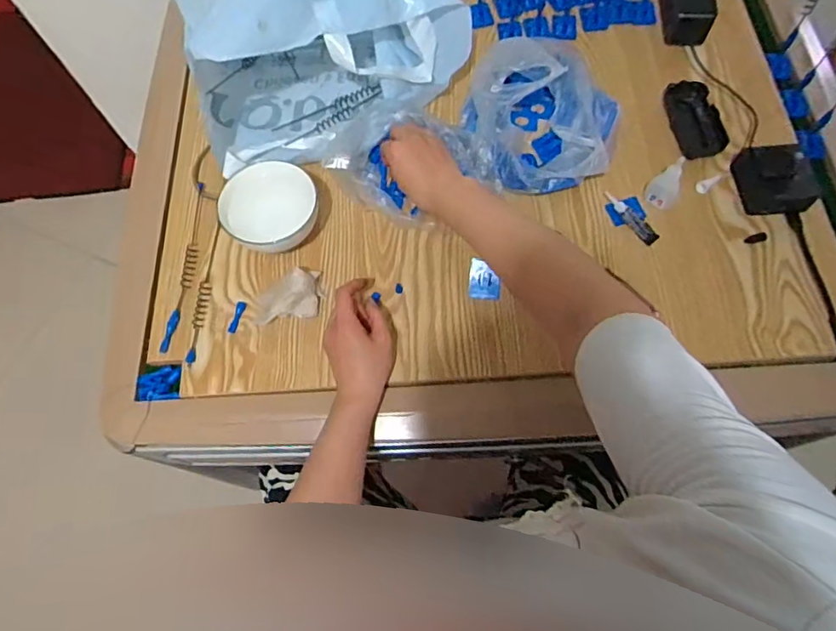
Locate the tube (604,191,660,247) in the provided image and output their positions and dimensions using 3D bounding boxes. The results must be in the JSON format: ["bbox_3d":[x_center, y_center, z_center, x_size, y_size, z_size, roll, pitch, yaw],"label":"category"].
[{"bbox_3d":[0.250,-0.118,0.647,0.019,0.016,0.084,-36,70,-12],"label":"tube"}]

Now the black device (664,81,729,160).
[{"bbox_3d":[0.351,-0.252,0.690,0.049,0.027,0.108,-3,67,2],"label":"black device"}]

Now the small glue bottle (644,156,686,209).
[{"bbox_3d":[0.287,-0.152,0.626,0.022,0.075,0.035,-34,70,-11],"label":"small glue bottle"}]

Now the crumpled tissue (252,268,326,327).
[{"bbox_3d":[-0.150,-0.025,0.614,0.081,0.041,0.054,-15,67,-3],"label":"crumpled tissue"}]

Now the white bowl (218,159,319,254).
[{"bbox_3d":[-0.169,-0.120,0.633,0.105,0.067,0.095,-26,68,-8],"label":"white bowl"}]

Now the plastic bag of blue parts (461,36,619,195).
[{"bbox_3d":[0.156,-0.245,0.672,0.178,0.069,0.201,-22,68,-6],"label":"plastic bag of blue parts"}]

